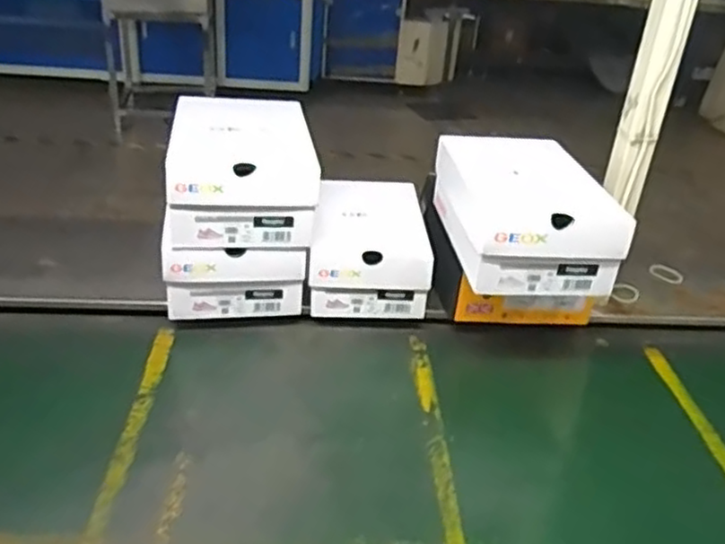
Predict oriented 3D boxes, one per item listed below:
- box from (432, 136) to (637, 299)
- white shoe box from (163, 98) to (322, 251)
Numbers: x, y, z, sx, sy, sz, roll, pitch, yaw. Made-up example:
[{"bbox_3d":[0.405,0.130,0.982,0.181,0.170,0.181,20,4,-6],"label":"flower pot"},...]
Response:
[{"bbox_3d":[0.212,-0.089,0.959,0.185,0.108,0.284,0,32,-8],"label":"box"},{"bbox_3d":[-0.172,-0.153,1.003,0.188,0.113,0.300,-1,32,-10],"label":"white shoe box"}]

